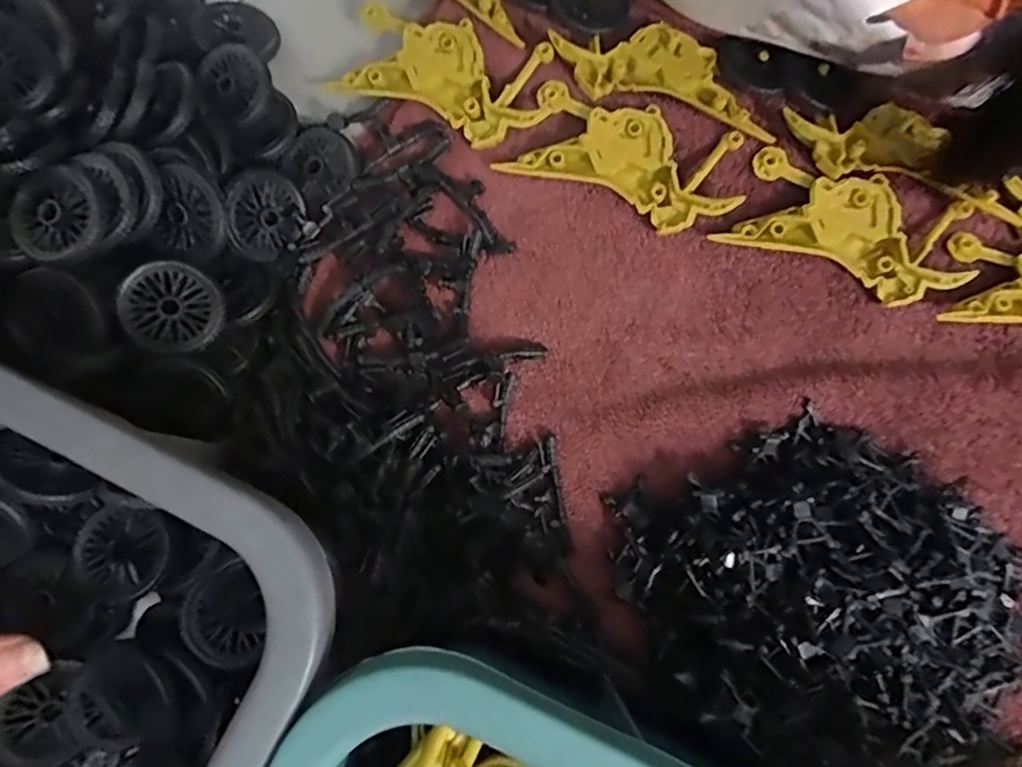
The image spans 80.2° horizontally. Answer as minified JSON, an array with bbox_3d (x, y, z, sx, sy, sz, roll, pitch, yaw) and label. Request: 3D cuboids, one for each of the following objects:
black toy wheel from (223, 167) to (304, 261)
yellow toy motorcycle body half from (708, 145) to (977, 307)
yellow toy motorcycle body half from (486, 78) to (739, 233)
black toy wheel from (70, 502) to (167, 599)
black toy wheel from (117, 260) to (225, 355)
[{"bbox_3d":[-0.105,-0.073,0.260,0.009,0.033,0.036,25,74,37],"label":"black toy wheel"},{"bbox_3d":[0.147,-0.068,0.267,0.098,0.018,0.047,18,81,4],"label":"yellow toy motorcycle body half"},{"bbox_3d":[0.052,-0.100,0.273,0.095,0.018,0.047,20,81,4],"label":"yellow toy motorcycle body half"},{"bbox_3d":[-0.147,0.064,0.232,0.035,0.010,0.032,0,80,1],"label":"black toy wheel"},{"bbox_3d":[-0.137,-0.031,0.246,0.036,0.008,0.036,-2,95,-24],"label":"black toy wheel"}]

